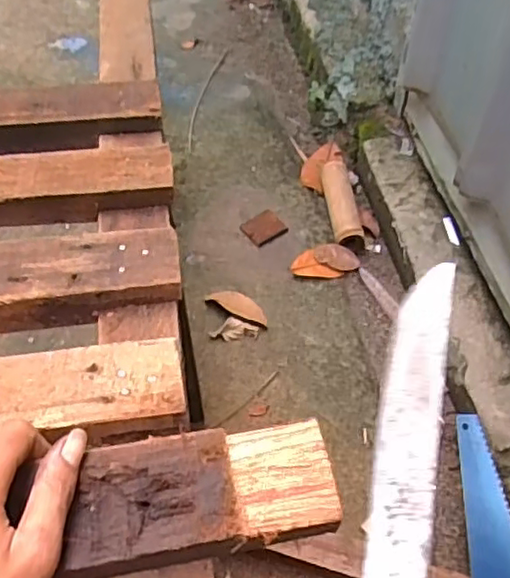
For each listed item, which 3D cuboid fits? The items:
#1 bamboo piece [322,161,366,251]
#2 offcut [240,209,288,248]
[{"bbox_3d":[0.154,-0.157,1.133,0.051,0.043,0.192,-4,51,-5],"label":"bamboo piece"},{"bbox_3d":[0.016,-0.107,1.110,0.077,0.013,0.064,-34,60,-26],"label":"offcut"}]

